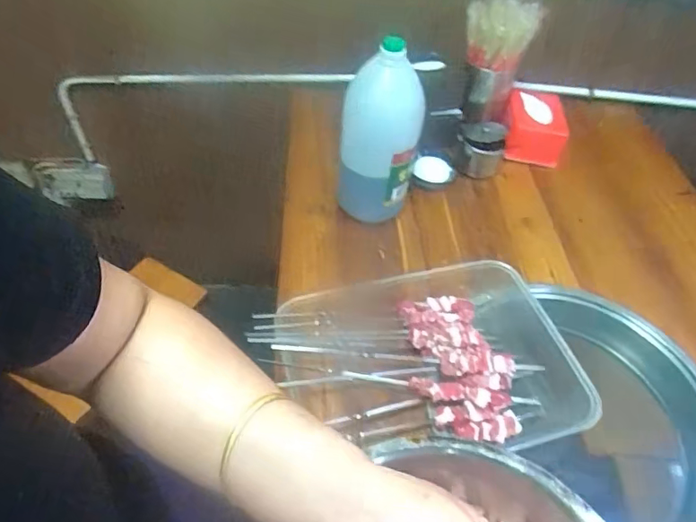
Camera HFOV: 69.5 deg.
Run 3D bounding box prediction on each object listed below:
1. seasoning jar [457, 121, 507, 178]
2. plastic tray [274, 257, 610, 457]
[{"bbox_3d":[0.235,-0.202,0.902,0.085,0.089,0.075,21,51,13],"label":"seasoning jar"},{"bbox_3d":[0.100,0.128,0.640,0.368,0.071,0.233,-5,50,-9],"label":"plastic tray"}]

